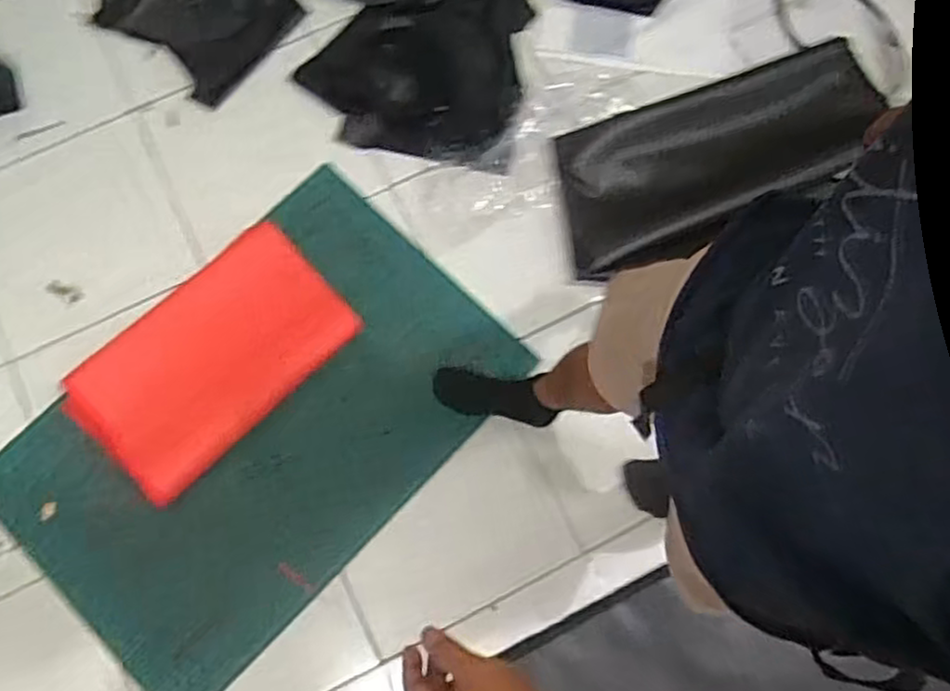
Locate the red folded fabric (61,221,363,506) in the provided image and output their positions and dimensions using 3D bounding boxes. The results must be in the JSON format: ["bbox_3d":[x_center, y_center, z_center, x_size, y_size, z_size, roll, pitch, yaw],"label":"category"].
[{"bbox_3d":[-0.479,0.020,1.354,0.502,0.056,0.333,-42,81,-11],"label":"red folded fabric"}]

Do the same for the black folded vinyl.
[{"bbox_3d":[0.490,-0.380,1.472,0.732,0.061,0.323,-24,78,-7],"label":"black folded vinyl"}]

